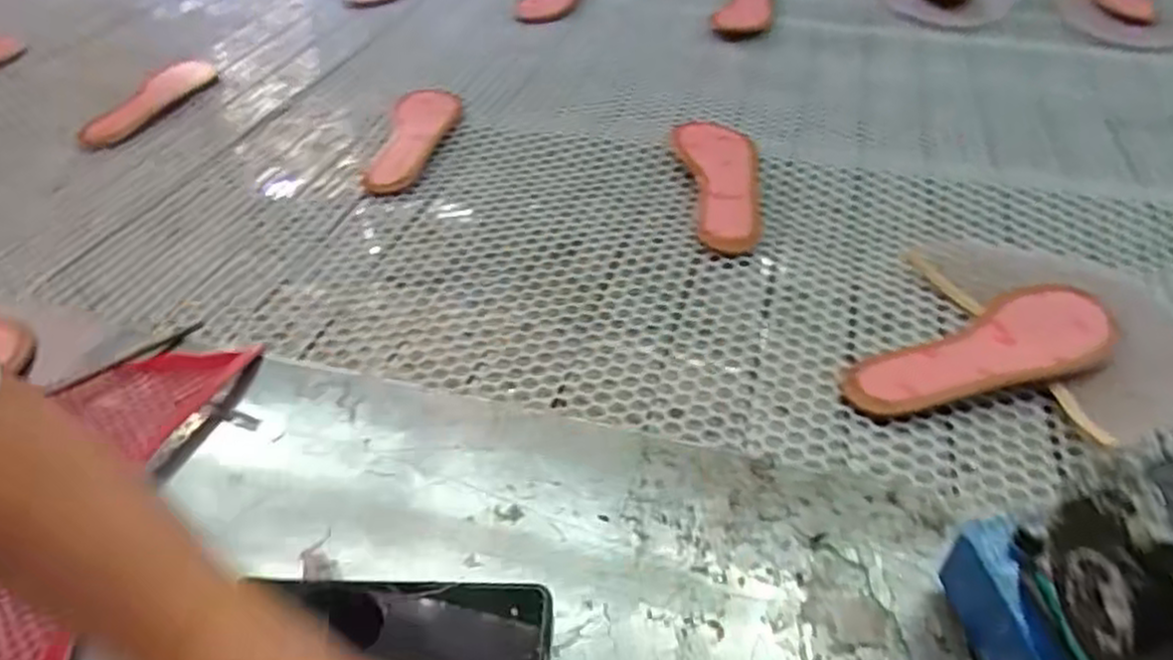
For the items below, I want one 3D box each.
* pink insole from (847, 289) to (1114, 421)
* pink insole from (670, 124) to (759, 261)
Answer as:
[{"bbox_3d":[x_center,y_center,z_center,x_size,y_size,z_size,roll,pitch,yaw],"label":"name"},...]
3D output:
[{"bbox_3d":[0.286,0.017,0.544,0.217,0.018,0.075,-18,44,-18],"label":"pink insole"},{"bbox_3d":[0.123,-0.137,0.727,0.076,0.025,0.205,1,41,3],"label":"pink insole"}]

